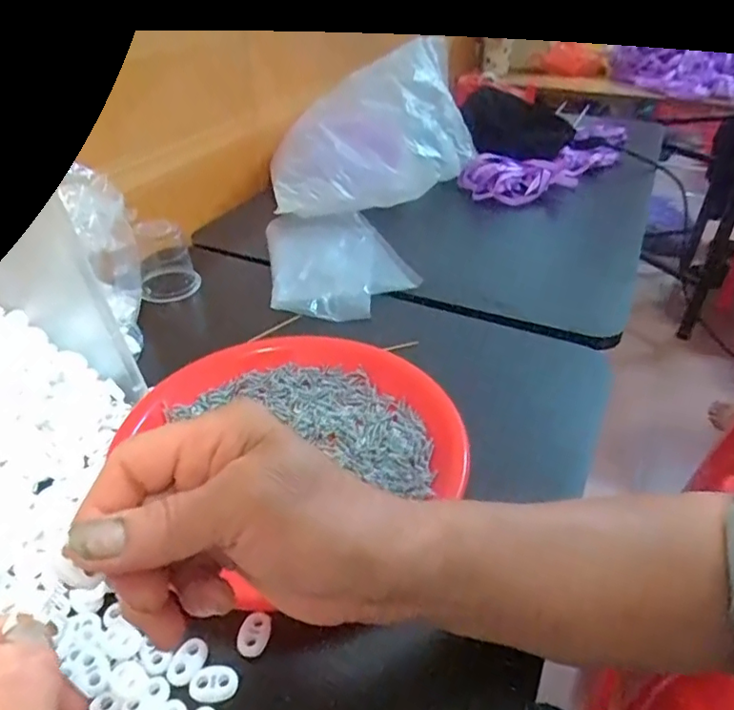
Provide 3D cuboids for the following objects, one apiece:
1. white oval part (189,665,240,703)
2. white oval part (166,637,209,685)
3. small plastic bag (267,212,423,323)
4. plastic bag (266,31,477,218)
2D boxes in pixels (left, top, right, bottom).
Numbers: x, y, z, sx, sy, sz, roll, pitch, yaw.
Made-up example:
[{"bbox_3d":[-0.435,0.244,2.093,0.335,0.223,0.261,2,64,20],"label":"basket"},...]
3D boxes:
[{"bbox_3d":[-0.074,0.159,0.275,0.023,0.004,0.016,-6,38,-9],"label":"white oval part"},{"bbox_3d":[-0.089,0.152,0.282,0.015,0.004,0.022,21,42,24],"label":"white oval part"},{"bbox_3d":[-0.031,-0.103,0.602,0.141,0.025,0.192,-5,38,-8],"label":"small plastic bag"},{"bbox_3d":[0.005,-0.284,0.724,0.282,0.157,0.156,-15,40,-19],"label":"plastic bag"}]

